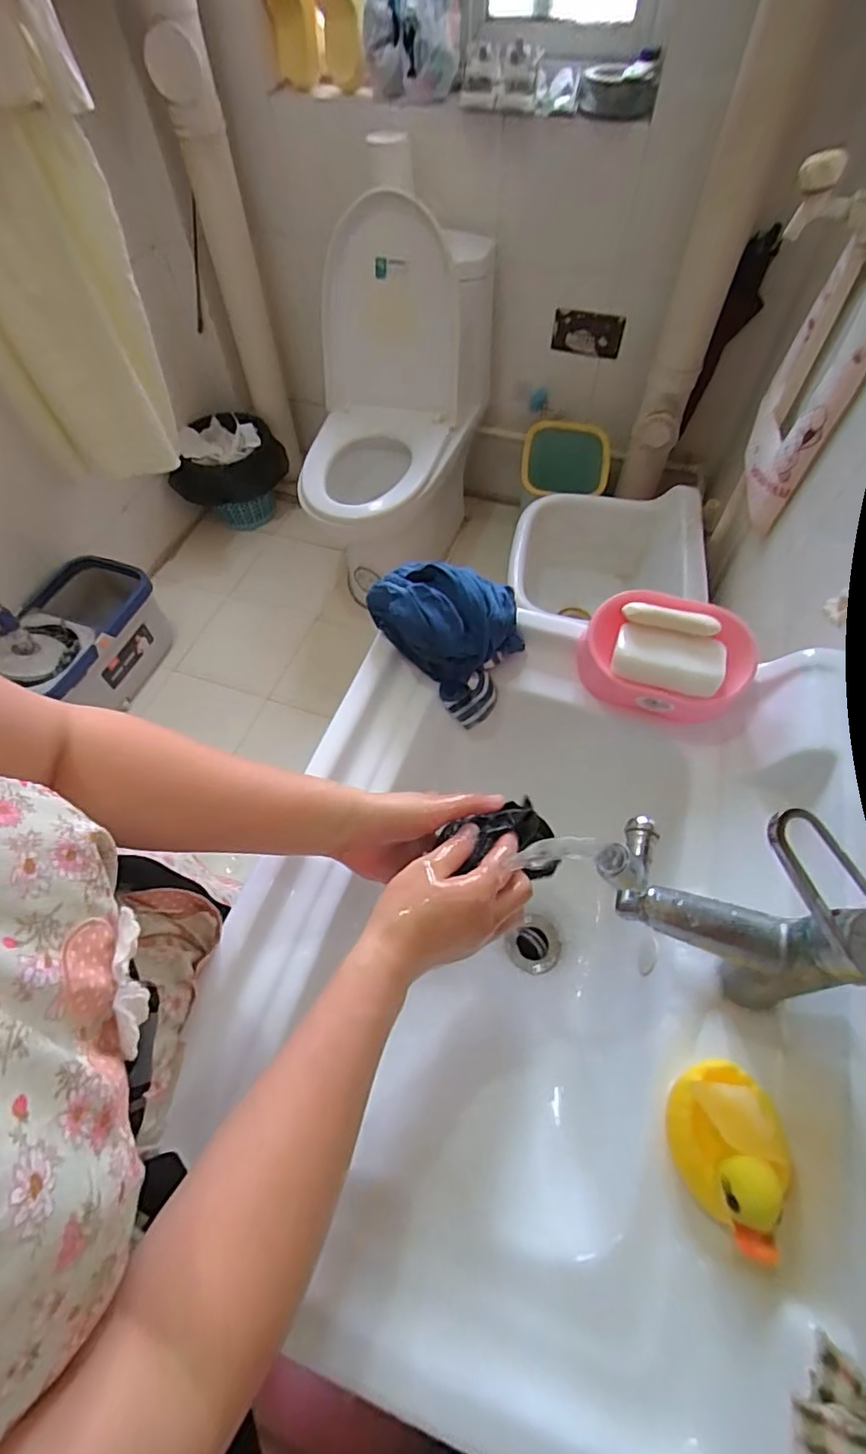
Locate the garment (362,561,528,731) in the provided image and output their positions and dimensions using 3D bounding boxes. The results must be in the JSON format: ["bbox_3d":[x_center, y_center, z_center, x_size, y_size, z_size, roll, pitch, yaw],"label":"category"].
[{"bbox_3d":[0.014,-0.102,0.596,0.148,0.122,0.105,27,63,17],"label":"garment"}]

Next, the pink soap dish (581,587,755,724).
[{"bbox_3d":[0.228,-0.065,0.558,0.152,0.094,0.089,11,60,8],"label":"pink soap dish"}]

